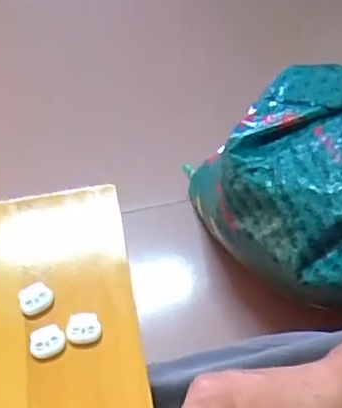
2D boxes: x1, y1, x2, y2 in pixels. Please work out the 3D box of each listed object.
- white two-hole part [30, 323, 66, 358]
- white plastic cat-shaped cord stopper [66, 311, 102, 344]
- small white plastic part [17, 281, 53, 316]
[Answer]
[{"bbox_3d":[-0.081,0.088,0.369,0.022,0.004,0.019,-28,63,-15],"label":"white two-hole part"},{"bbox_3d":[-0.057,0.081,0.373,0.022,0.004,0.019,-6,59,-3],"label":"white plastic cat-shaped cord stopper"},{"bbox_3d":[-0.091,0.063,0.384,0.022,0.006,0.020,-26,63,-14],"label":"small white plastic part"}]

